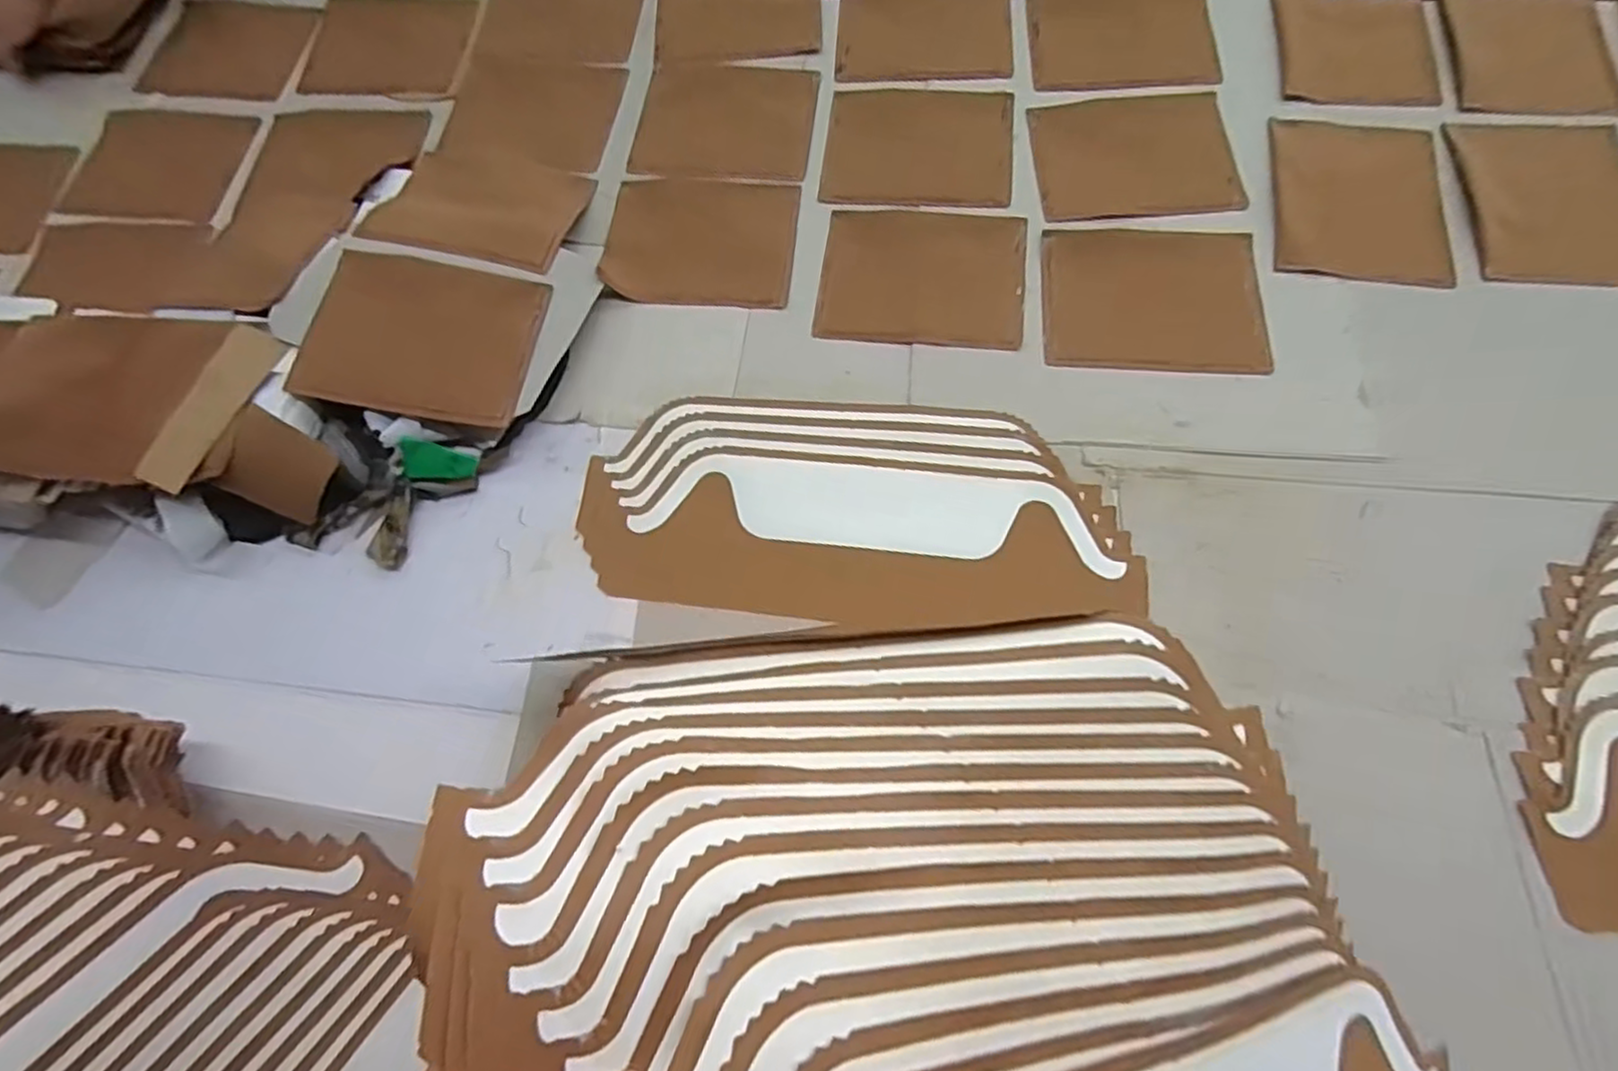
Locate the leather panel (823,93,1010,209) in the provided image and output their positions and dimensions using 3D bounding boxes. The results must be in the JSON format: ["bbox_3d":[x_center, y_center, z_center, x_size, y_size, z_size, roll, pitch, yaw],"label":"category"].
[{"bbox_3d":[0.107,-0.381,0.688,0.178,0.004,0.148,5,69,7],"label":"leather panel"}]

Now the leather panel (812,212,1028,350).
[{"bbox_3d":[0.101,-0.232,0.630,0.177,0.004,0.143,6,69,8],"label":"leather panel"}]

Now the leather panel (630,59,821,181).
[{"bbox_3d":[-0.084,-0.433,0.726,0.180,0.010,0.150,7,69,6],"label":"leather panel"}]

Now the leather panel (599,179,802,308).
[{"bbox_3d":[-0.101,-0.279,0.652,0.172,0.012,0.143,3,69,5],"label":"leather panel"}]

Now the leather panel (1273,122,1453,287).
[{"bbox_3d":[0.492,-0.306,0.630,0.137,0.005,0.179,8,69,7],"label":"leather panel"}]

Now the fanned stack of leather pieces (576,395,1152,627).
[{"bbox_3d":[0.033,-0.024,0.561,0.415,0.033,0.177,4,69,5],"label":"fanned stack of leather pieces"}]

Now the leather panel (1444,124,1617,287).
[{"bbox_3d":[0.646,-0.287,0.607,0.139,0.010,0.180,6,69,6],"label":"leather panel"}]

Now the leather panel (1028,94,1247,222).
[{"bbox_3d":[0.303,-0.358,0.659,0.176,0.005,0.148,-1,67,3],"label":"leather panel"}]

